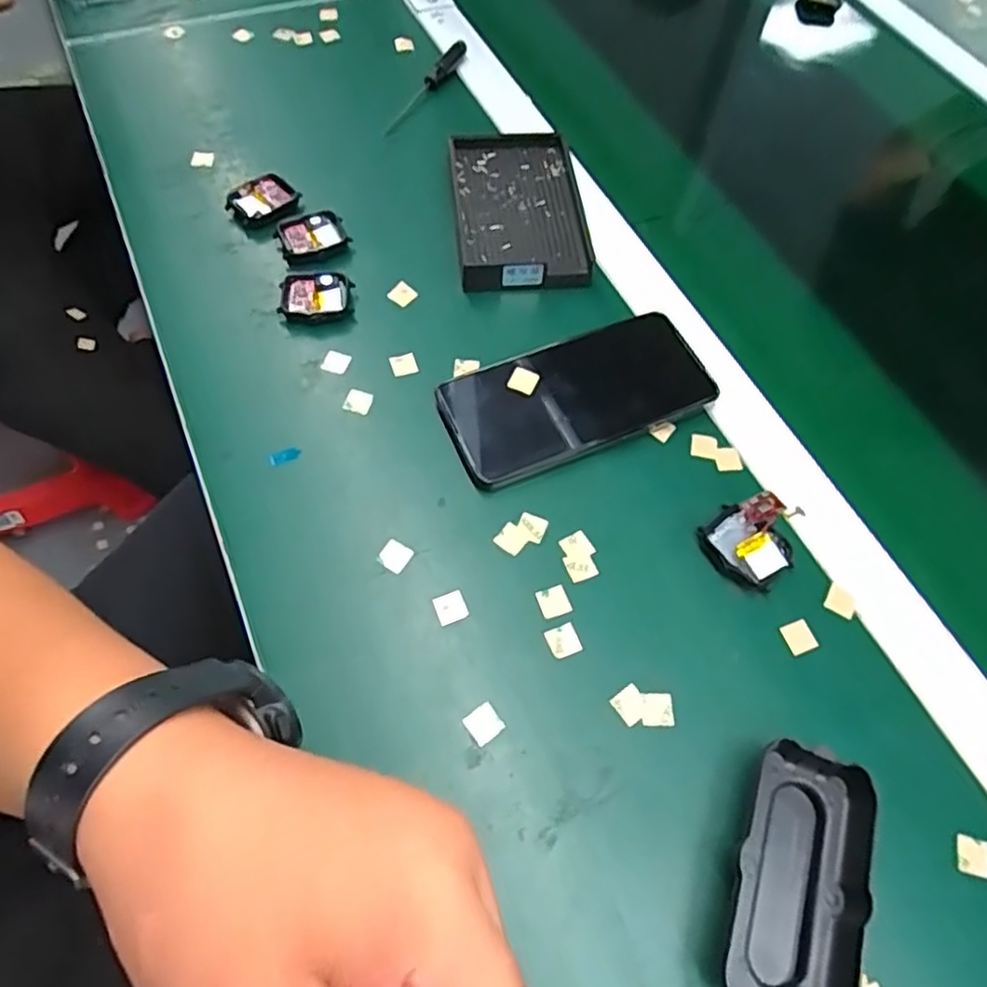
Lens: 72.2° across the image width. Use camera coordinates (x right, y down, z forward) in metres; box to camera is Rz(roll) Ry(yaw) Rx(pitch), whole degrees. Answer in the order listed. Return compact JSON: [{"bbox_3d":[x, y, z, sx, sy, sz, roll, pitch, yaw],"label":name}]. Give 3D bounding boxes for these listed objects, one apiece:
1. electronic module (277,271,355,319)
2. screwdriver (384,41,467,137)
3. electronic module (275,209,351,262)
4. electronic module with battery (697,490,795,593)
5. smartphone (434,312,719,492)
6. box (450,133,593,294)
[{"bbox_3d":[-0.118,-0.132,0.453,0.048,0.009,0.038,-3,61,-6],"label":"electronic module"},{"bbox_3d":[-0.054,-0.339,0.565,0.012,0.011,0.135,22,62,8],"label":"screwdriver"},{"bbox_3d":[-0.127,-0.181,0.477,0.046,0.009,0.040,-17,64,-13],"label":"electronic module"},{"bbox_3d":[0.141,0.025,0.368,0.047,0.035,0.037,39,65,16],"label":"electronic module with battery"},{"bbox_3d":[0.052,-0.061,0.417,0.163,0.012,0.077,-22,67,-9],"label":"smartphone"},{"bbox_3d":[0.018,-0.207,0.495,0.091,0.024,0.144,-3,61,-6],"label":"box"}]

